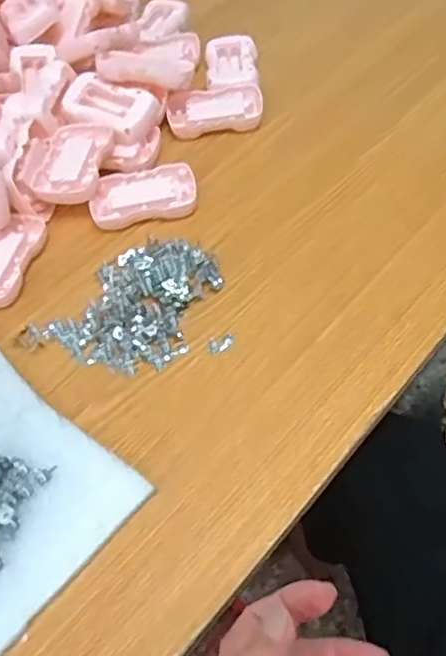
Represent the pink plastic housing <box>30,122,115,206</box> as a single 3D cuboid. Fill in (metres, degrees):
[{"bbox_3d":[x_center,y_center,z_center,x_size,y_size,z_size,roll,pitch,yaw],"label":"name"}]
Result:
[{"bbox_3d":[-0.126,-0.143,0.522,0.053,0.013,0.090,4,57,7],"label":"pink plastic housing"}]

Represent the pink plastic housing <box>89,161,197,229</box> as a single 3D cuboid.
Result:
[{"bbox_3d":[-0.066,-0.112,0.512,0.086,0.010,0.056,-6,56,1],"label":"pink plastic housing"}]

